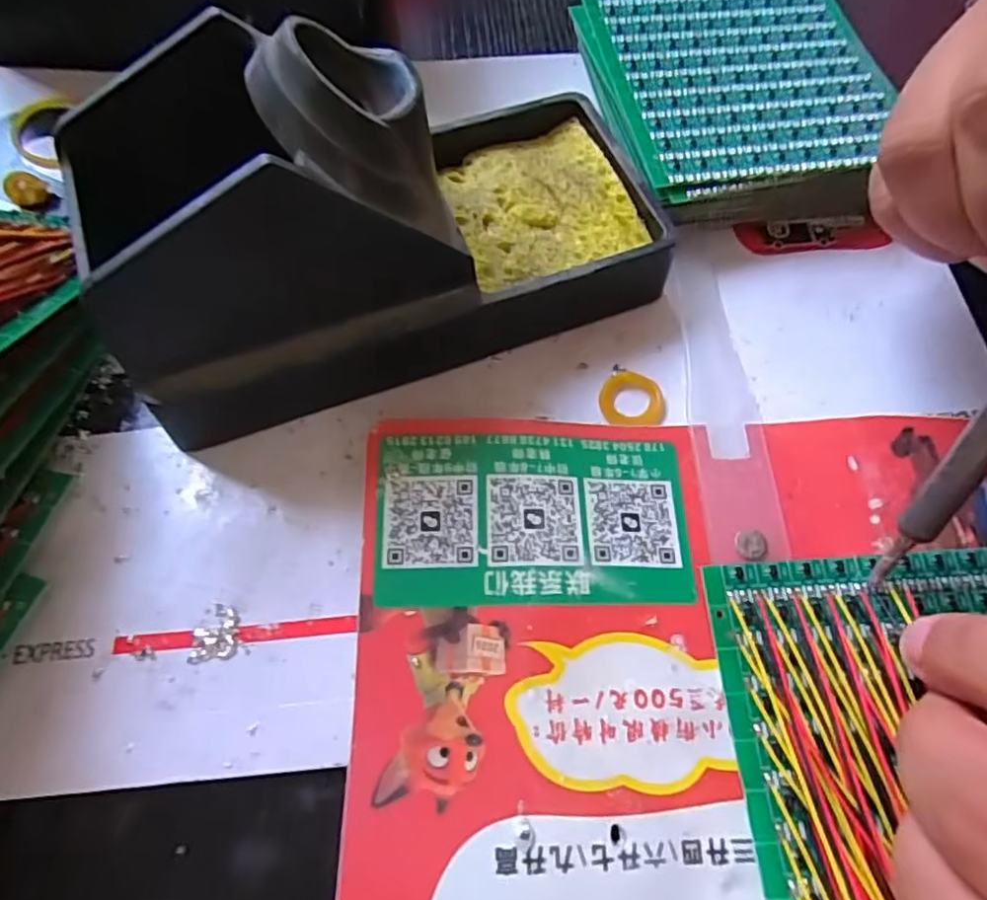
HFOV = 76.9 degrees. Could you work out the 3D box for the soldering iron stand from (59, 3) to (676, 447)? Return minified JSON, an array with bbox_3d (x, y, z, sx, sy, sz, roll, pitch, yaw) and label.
[{"bbox_3d":[-0.026,-0.067,0.164,0.144,0.075,0.073,-19,67,-10],"label":"soldering iron stand"}]

